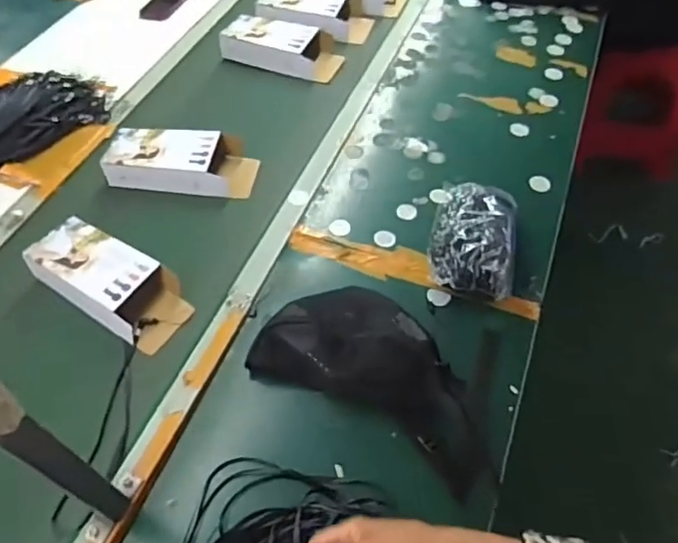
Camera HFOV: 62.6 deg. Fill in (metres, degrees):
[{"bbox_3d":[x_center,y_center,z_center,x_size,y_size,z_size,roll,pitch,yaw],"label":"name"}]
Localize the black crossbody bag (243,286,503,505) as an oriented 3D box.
[{"bbox_3d":[0.049,0.123,0.732,0.316,0.075,0.169,26,59,19],"label":"black crossbody bag"}]

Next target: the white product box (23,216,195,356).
[{"bbox_3d":[-0.339,0.014,0.828,0.246,0.051,0.111,27,59,19],"label":"white product box"}]

